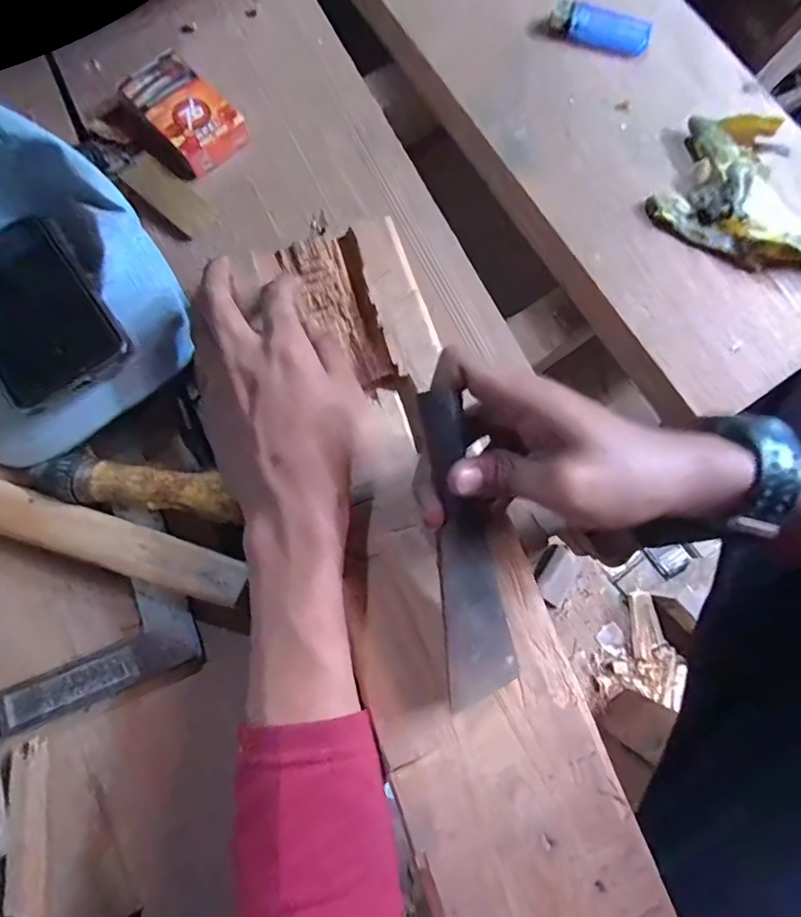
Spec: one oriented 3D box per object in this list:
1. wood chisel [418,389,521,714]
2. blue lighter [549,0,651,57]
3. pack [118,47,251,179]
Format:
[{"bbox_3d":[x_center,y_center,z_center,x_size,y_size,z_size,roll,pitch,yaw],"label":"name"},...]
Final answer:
[{"bbox_3d":[0.034,0.048,0.260,0.037,0.015,0.166,-11,101,-5],"label":"wood chisel"},{"bbox_3d":[0.162,-0.350,0.406,0.079,0.013,0.027,20,78,2],"label":"blue lighter"},{"bbox_3d":[-0.162,-0.252,0.370,0.063,0.018,0.087,-41,82,-9],"label":"pack"}]

